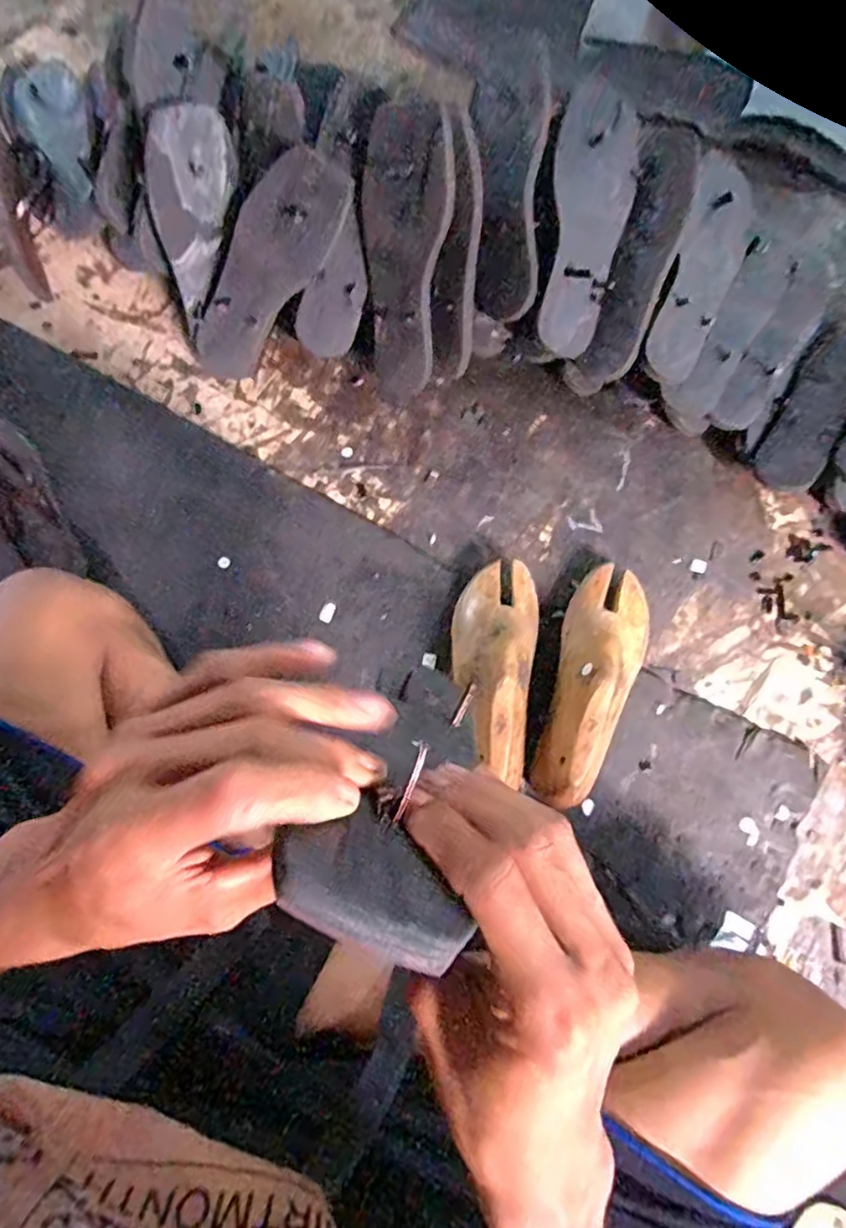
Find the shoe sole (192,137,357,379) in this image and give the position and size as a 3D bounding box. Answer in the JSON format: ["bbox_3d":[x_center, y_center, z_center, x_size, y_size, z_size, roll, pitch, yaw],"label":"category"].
[{"bbox_3d":[-0.164,-0.347,0.619,0.081,0.245,0.013,34,34,-22],"label":"shoe sole"}]

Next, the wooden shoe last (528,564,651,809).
[{"bbox_3d":[0.163,0.060,0.547,0.079,0.084,0.231,17,75,3],"label":"wooden shoe last"}]

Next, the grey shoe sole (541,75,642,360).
[{"bbox_3d":[0.160,-0.378,0.586,0.075,0.019,0.231,7,105,0],"label":"grey shoe sole"}]

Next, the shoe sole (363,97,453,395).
[{"bbox_3d":[-0.018,-0.338,0.589,0.077,0.248,0.028,5,36,0],"label":"shoe sole"}]

